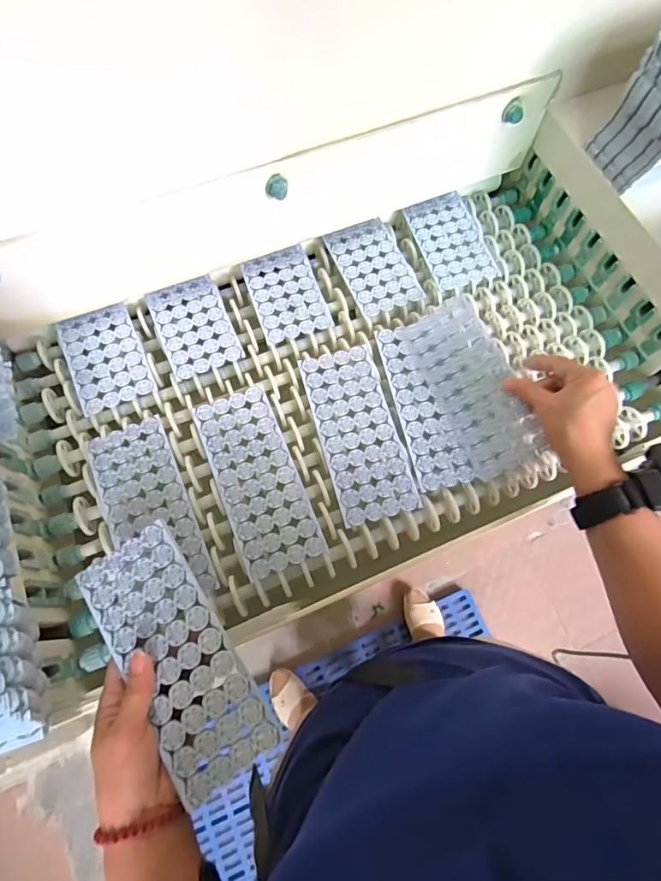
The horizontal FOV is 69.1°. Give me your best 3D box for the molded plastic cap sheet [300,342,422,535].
[{"bbox_3d":[0.030,-0.011,0.530,0.083,0.004,0.200,-14,71,-6],"label":"molded plastic cap sheet"}]

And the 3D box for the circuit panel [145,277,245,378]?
[{"bbox_3d":[-0.164,-0.141,0.576,0.082,0.004,0.128,-22,72,-8],"label":"circuit panel"}]

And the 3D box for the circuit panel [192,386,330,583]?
[{"bbox_3d":[-0.078,0.038,0.511,0.081,0.004,0.201,-21,72,-8],"label":"circuit panel"}]

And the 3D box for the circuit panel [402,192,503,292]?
[{"bbox_3d":[0.157,-0.265,0.631,0.089,0.007,0.142,-17,71,-6],"label":"circuit panel"}]

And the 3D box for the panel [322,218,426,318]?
[{"bbox_3d":[0.054,-0.223,0.613,0.082,0.004,0.135,-21,72,-8],"label":"panel"}]

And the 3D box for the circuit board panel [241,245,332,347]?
[{"bbox_3d":[-0.055,-0.184,0.594,0.082,0.004,0.129,-18,71,-7],"label":"circuit board panel"}]

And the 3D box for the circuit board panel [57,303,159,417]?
[{"bbox_3d":[-0.263,-0.099,0.562,0.083,0.007,0.131,-24,72,-9],"label":"circuit board panel"}]

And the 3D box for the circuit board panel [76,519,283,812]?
[{"bbox_3d":[-0.123,0.165,0.379,0.082,0.007,0.194,-33,71,-12],"label":"circuit board panel"}]

